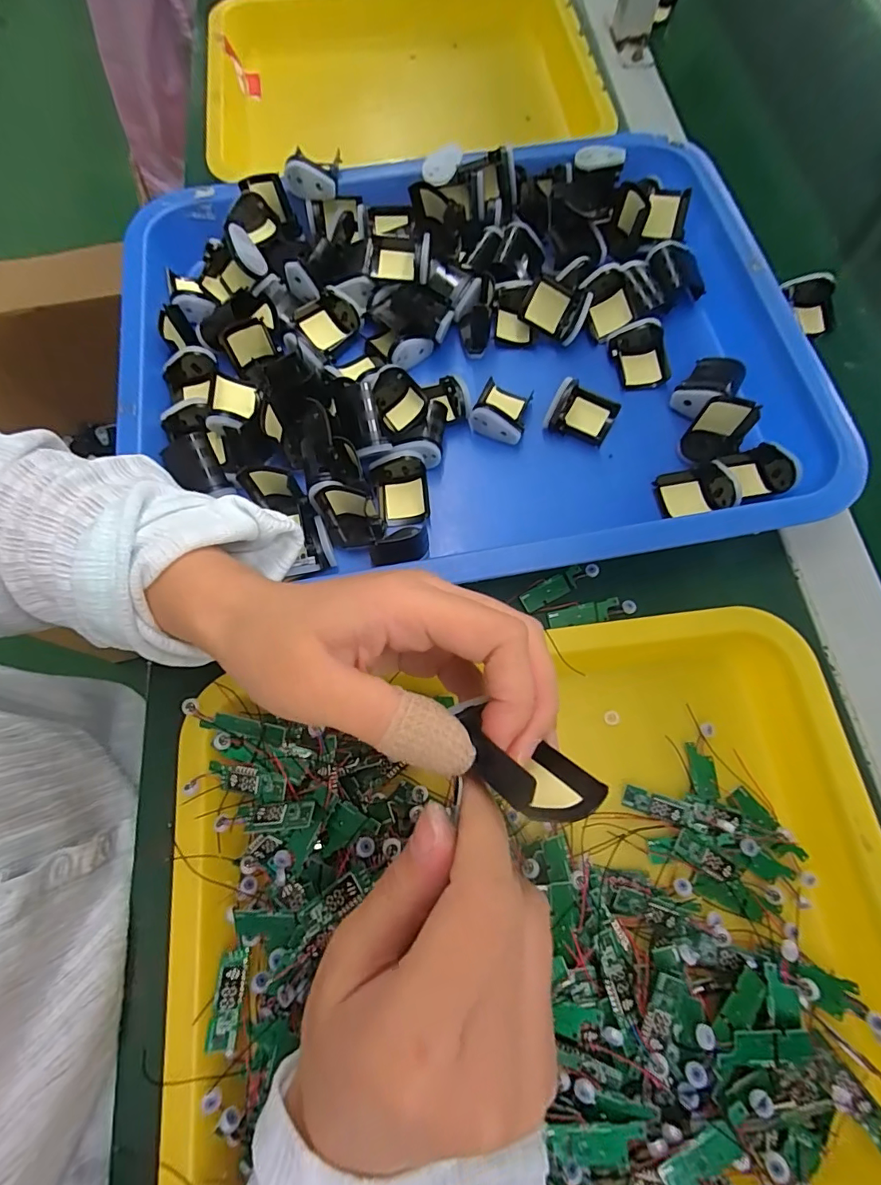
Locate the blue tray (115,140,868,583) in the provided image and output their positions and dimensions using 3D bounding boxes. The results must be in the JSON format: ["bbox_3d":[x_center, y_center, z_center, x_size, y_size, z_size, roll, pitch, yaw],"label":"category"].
[{"bbox_3d":[0.016,-0.167,0.331,0.453,0.051,0.330,-5,72,-1],"label":"blue tray"}]

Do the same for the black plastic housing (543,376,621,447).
[{"bbox_3d":[0.096,-0.123,0.326,0.044,0.020,0.035,20,73,7],"label":"black plastic housing"}]

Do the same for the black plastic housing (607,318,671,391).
[{"bbox_3d":[0.141,-0.166,0.339,0.033,0.020,0.045,-16,72,-5],"label":"black plastic housing"}]

